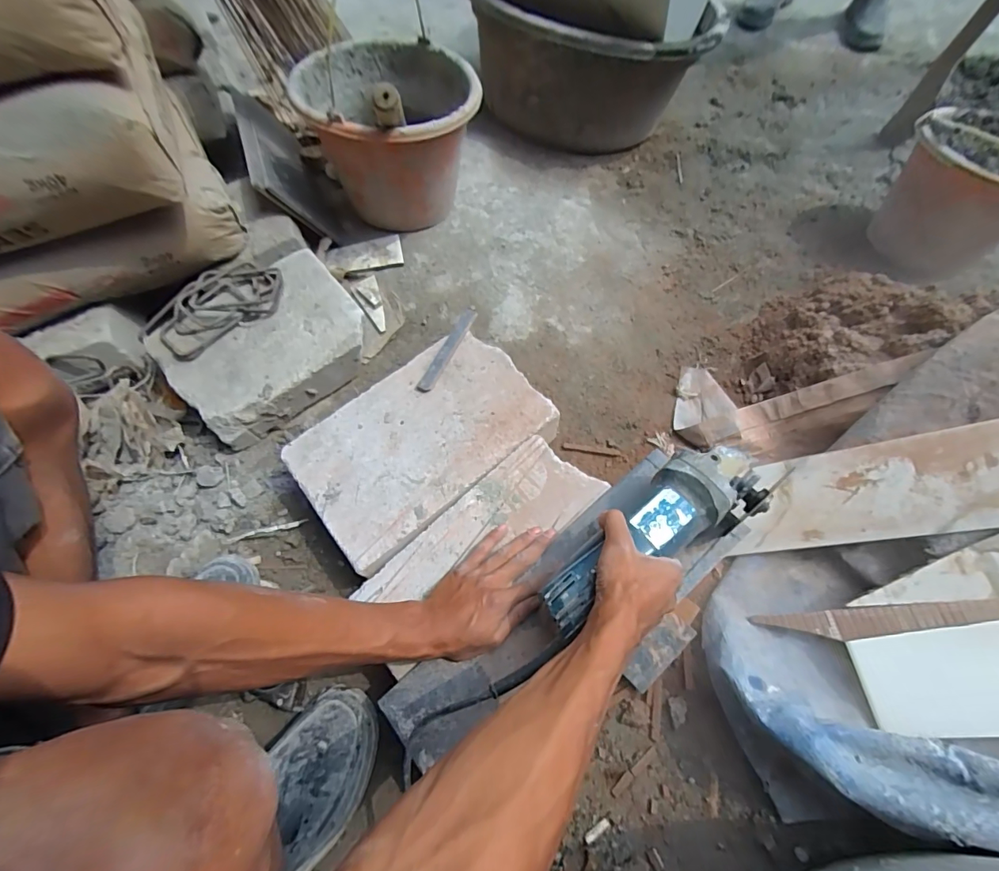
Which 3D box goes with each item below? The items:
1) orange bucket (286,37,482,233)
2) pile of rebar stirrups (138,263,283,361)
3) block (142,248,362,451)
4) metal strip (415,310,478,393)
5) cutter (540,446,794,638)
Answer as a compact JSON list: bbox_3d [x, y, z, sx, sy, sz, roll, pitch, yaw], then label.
[{"bbox_3d":[-0.165,-0.486,0.759,0.253,0.257,0.267,-1,64,3],"label":"orange bucket"},{"bbox_3d":[-0.409,-0.181,0.657,0.127,0.030,0.201,40,73,20],"label":"pile of rebar stirrups"},{"bbox_3d":[-0.331,-0.127,0.678,0.262,0.083,0.197,-40,69,-15],"label":"block"},{"bbox_3d":[-0.072,-0.118,0.638,0.023,0.007,0.142,22,67,13],"label":"metal strip"},{"bbox_3d":[0.145,0.096,0.455,0.248,0.073,0.083,-28,66,-15],"label":"cutter"}]

